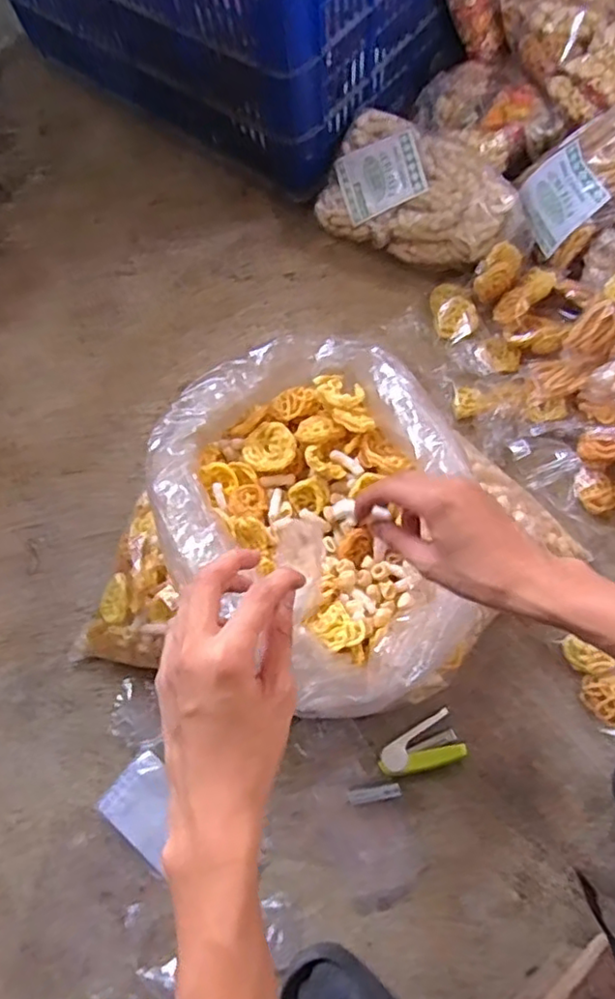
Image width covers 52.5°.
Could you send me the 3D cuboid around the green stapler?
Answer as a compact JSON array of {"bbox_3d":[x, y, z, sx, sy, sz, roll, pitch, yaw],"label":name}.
[{"bbox_3d":[0.114,0.253,0.629,0.083,0.018,0.046,-26,69,-7],"label":"green stapler"}]

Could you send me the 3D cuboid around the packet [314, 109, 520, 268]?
[{"bbox_3d":[0.148,-0.392,0.804,0.246,0.084,0.145,20,71,11],"label":"packet"}]

